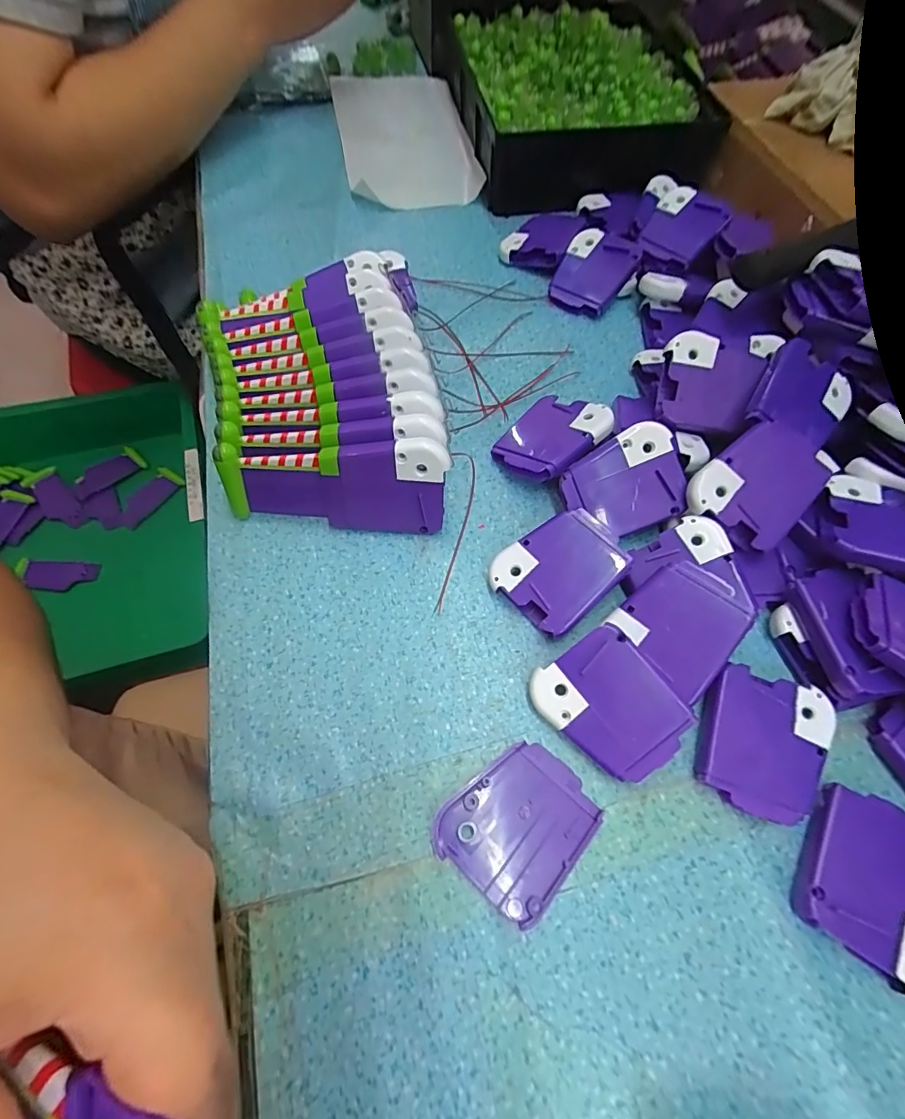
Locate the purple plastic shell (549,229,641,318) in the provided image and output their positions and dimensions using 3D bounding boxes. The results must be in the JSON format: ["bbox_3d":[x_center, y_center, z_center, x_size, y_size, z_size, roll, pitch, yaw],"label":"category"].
[{"bbox_3d":[0.101,-0.210,0.351,0.051,0.011,0.061,33,89,19],"label":"purple plastic shell"}]

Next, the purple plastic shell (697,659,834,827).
[{"bbox_3d":[0.138,0.082,0.216,0.055,0.015,0.059,19,66,9],"label":"purple plastic shell"}]

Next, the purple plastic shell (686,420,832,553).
[{"bbox_3d":[0.159,-0.040,0.246,0.051,0.009,0.062,44,90,4],"label":"purple plastic shell"}]

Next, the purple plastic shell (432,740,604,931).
[{"bbox_3d":[0.028,0.111,0.205,0.052,0.008,0.060,38,70,16],"label":"purple plastic shell"}]

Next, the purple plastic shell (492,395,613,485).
[{"bbox_3d":[0.058,-0.072,0.286,0.061,0.016,0.057,-44,49,-15],"label":"purple plastic shell"}]

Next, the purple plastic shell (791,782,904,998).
[{"bbox_3d":[0.172,0.130,0.195,0.055,0.012,0.060,35,69,15],"label":"purple plastic shell"}]

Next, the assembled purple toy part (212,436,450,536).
[{"bbox_3d":[-0.062,-0.041,0.258,0.116,0.052,0.018,5,37,5],"label":"assembled purple toy part"}]

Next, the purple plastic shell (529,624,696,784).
[{"bbox_3d":[0.071,0.065,0.215,0.050,0.004,0.060,-42,73,2],"label":"purple plastic shell"}]

